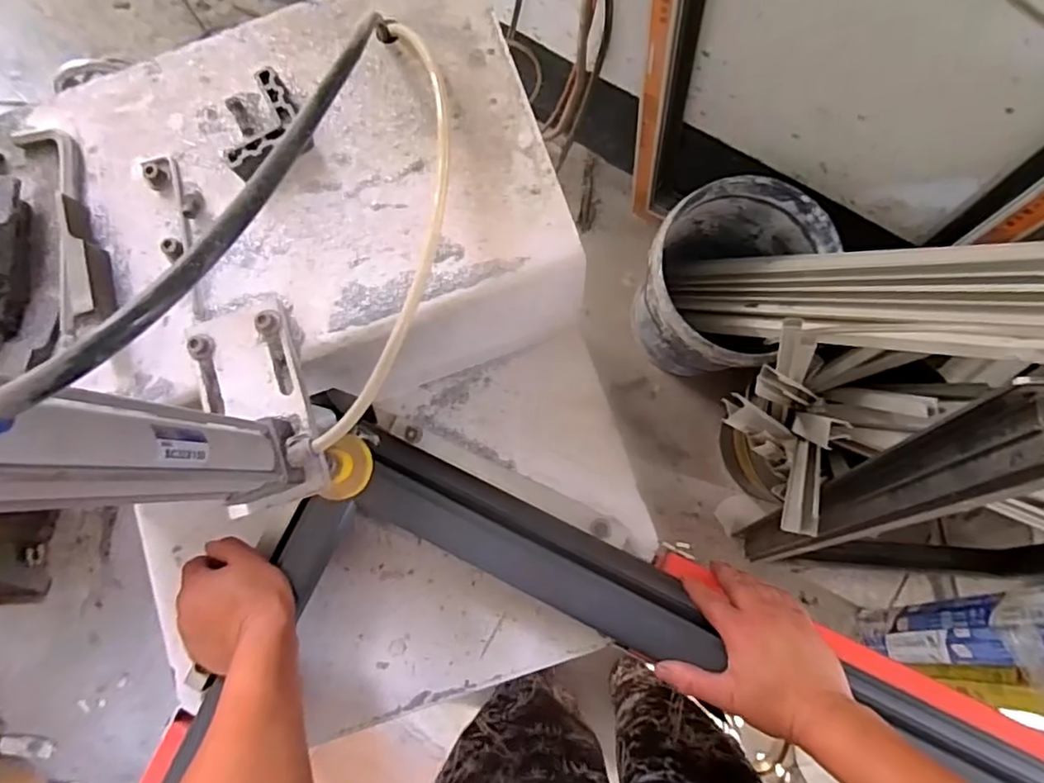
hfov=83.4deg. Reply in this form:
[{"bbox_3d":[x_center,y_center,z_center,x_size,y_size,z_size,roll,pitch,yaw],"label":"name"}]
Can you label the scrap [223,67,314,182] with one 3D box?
[{"bbox_3d":[-0.192,-0.195,0.425,0.057,0.020,0.067,-25,81,1],"label":"scrap"}]

